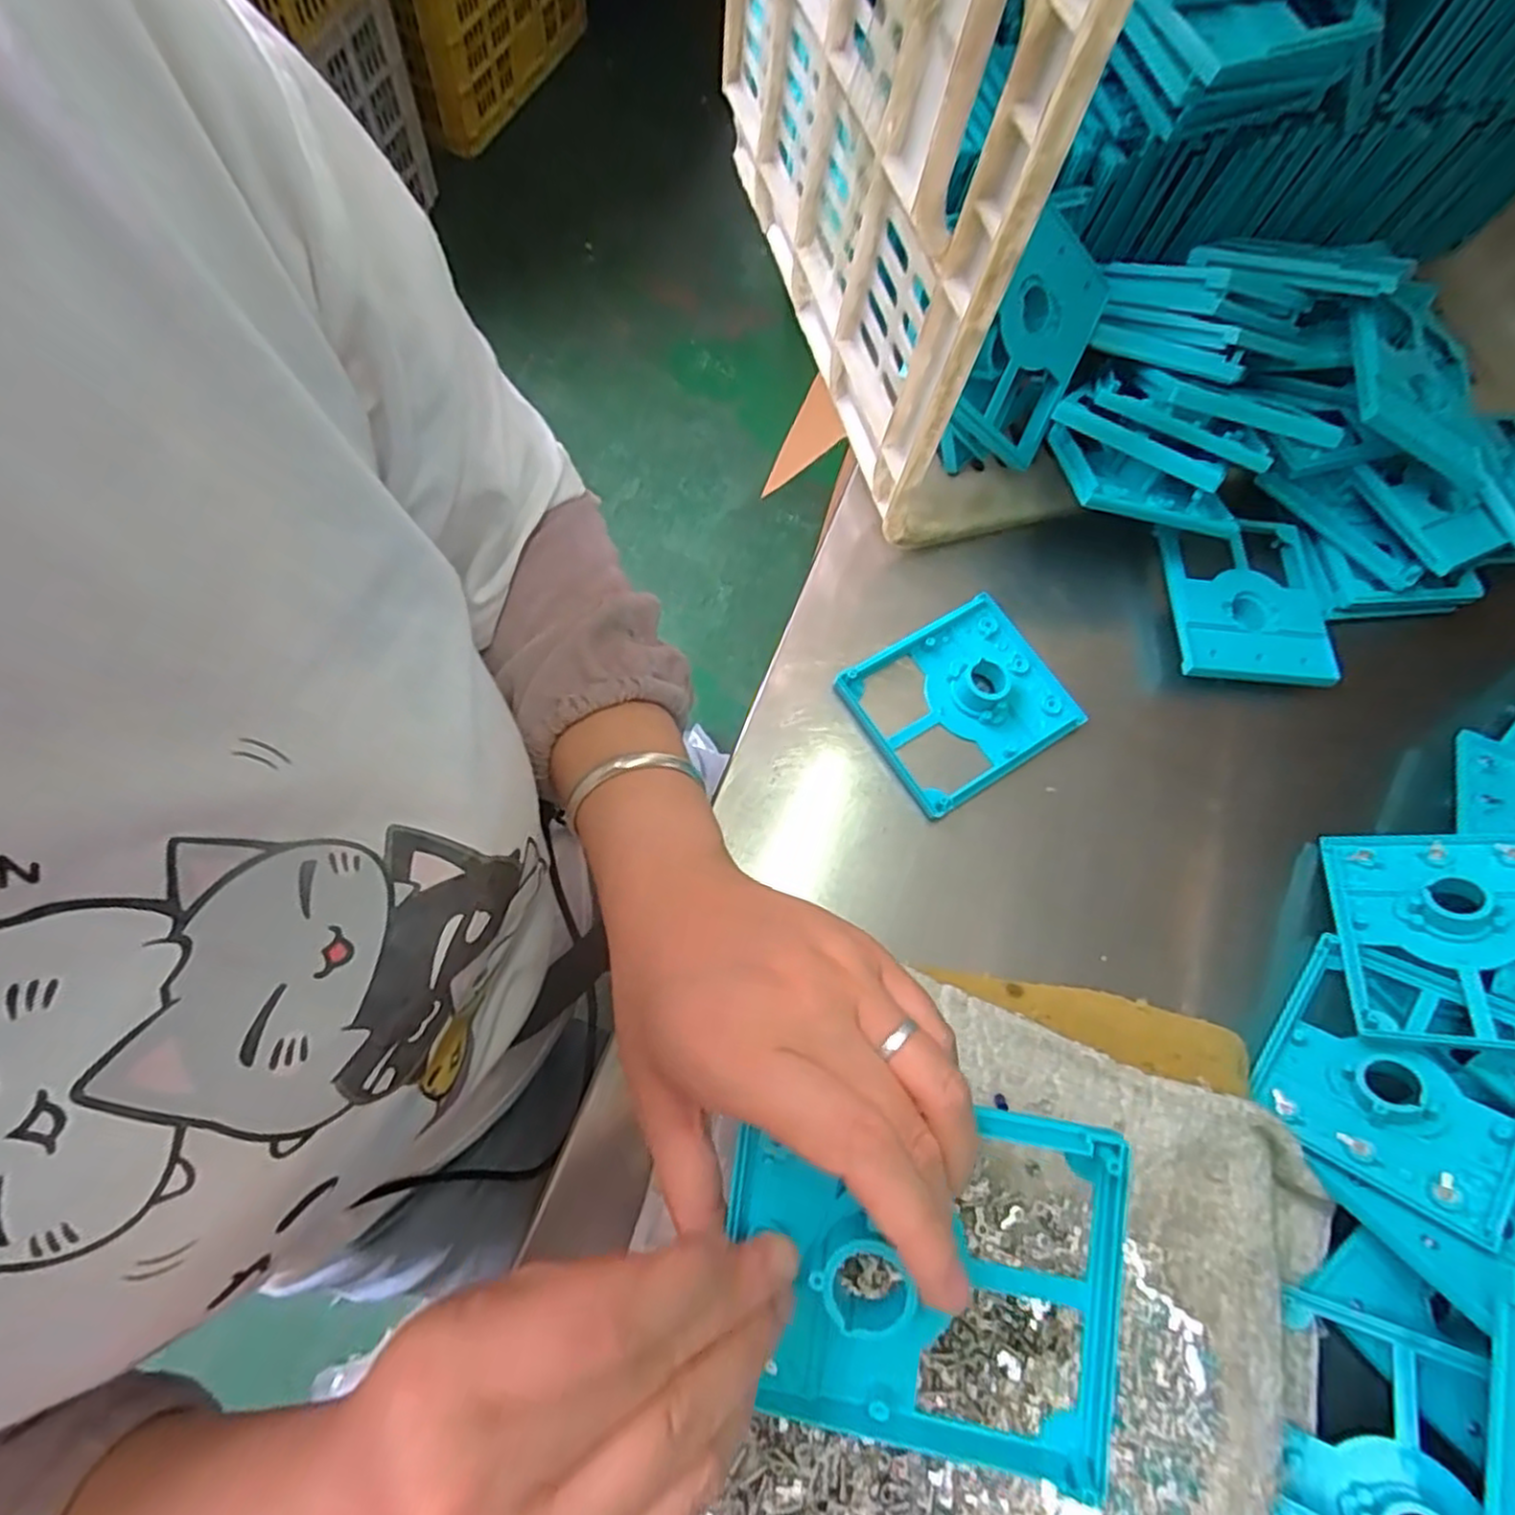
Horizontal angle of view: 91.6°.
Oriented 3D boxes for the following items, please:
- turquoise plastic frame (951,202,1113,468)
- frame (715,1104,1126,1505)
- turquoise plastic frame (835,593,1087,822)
[{"bbox_3d":[0.158,-0.232,0.417,0.075,0.113,0.020,14,18,-32],"label":"turquoise plastic frame"},{"bbox_3d":[0.047,0.153,0.215,0.114,0.020,0.096,5,85,6],"label":"frame"},{"bbox_3d":[0.116,-0.035,0.421,0.113,0.018,0.099,-29,76,-15],"label":"turquoise plastic frame"}]

